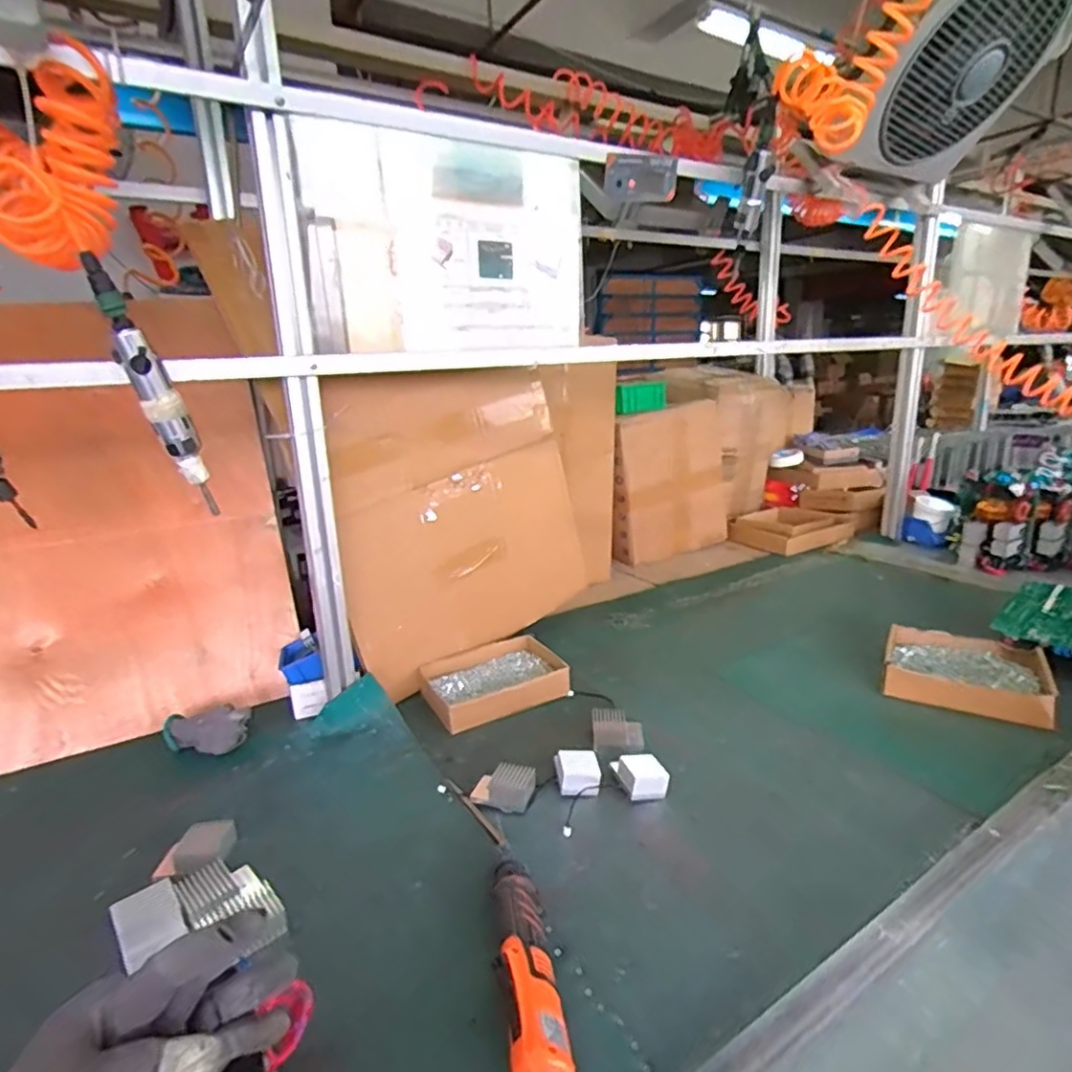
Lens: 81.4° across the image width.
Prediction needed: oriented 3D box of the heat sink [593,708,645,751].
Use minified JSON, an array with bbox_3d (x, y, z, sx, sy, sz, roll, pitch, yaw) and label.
[{"bbox_3d":[0.113,0.272,0.872,0.068,0.022,0.084,-3,17,2],"label":"heat sink"}]

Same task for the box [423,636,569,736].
[{"bbox_3d":[-0.066,0.230,1.003,0.224,0.038,0.175,-10,19,-20],"label":"box"}]

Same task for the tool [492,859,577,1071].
[{"bbox_3d":[-0.010,0.363,0.532,0.048,0.050,0.213,-6,18,-8],"label":"tool"}]

